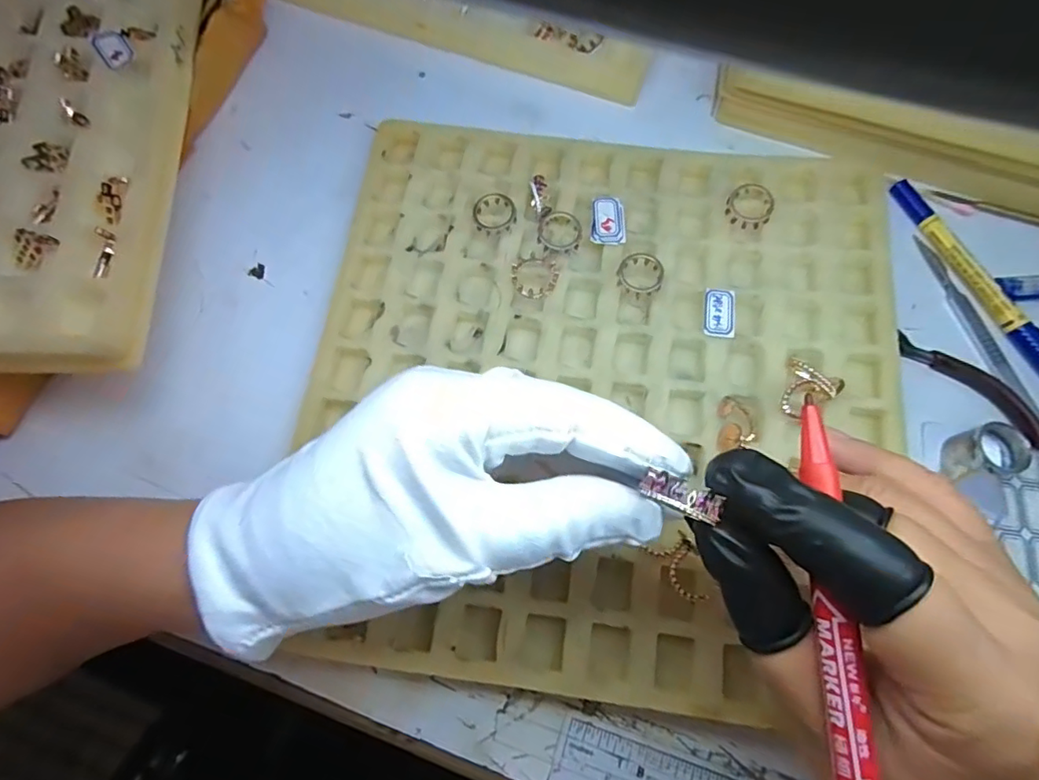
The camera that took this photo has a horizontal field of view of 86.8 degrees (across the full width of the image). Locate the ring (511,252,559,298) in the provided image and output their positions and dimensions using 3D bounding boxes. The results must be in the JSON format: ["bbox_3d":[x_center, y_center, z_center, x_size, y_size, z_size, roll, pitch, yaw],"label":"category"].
[{"bbox_3d":[0.007,-0.054,0.265,0.022,0.008,0.022,1,71,-2],"label":"ring"}]

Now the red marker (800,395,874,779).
[{"bbox_3d":[0.079,0.067,0.133,0.010,0.006,0.131,0,77,1],"label":"red marker"}]

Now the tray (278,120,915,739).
[{"bbox_3d":[0.039,-0.005,0.253,0.260,0.020,0.260,8,71,1],"label":"tray"}]

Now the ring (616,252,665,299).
[{"bbox_3d":[0.059,-0.055,0.265,0.022,0.007,0.023,1,71,-2],"label":"ring"}]

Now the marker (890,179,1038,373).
[{"bbox_3d":[0.240,-0.053,0.283,0.013,0.008,0.141,-25,74,-10],"label":"marker"}]

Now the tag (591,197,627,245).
[{"bbox_3d":[0.045,-0.085,0.277,0.017,0.004,0.026,5,71,0],"label":"tag"}]

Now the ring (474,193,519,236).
[{"bbox_3d":[-0.012,-0.089,0.276,0.021,0.008,0.022,1,71,-2],"label":"ring"}]

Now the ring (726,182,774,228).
[{"bbox_3d":[0.115,-0.092,0.275,0.022,0.007,0.025,23,72,6],"label":"ring"}]

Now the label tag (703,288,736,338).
[{"bbox_3d":[0.095,-0.036,0.260,0.014,0.004,0.024,7,71,1],"label":"label tag"}]

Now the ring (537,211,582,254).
[{"bbox_3d":[0.020,-0.078,0.272,0.021,0.007,0.022,1,71,-2],"label":"ring"}]

